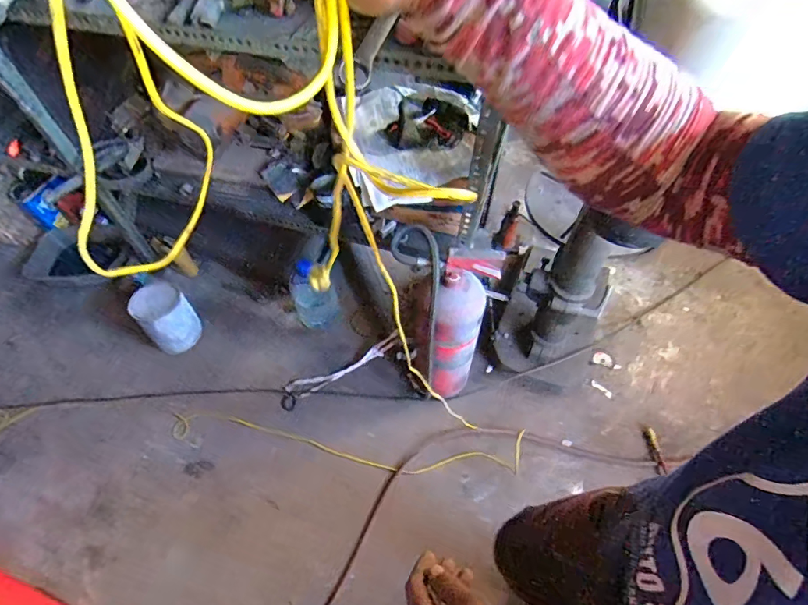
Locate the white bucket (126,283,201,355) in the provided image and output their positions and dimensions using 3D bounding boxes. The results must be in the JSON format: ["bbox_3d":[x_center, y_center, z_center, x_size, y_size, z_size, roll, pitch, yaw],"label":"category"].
[{"bbox_3d":[-0.813,0.058,1.544,0.163,0.209,0.153,-2,57,2],"label":"white bucket"}]

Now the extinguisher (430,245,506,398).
[{"bbox_3d":[0.147,0.080,1.163,0.109,0.565,0.131,22,61,16],"label":"extinguisher"}]

